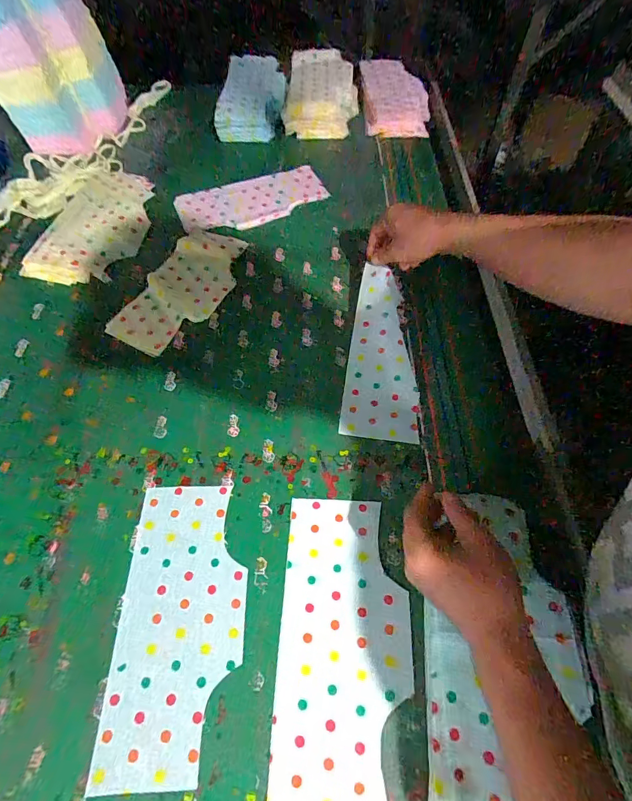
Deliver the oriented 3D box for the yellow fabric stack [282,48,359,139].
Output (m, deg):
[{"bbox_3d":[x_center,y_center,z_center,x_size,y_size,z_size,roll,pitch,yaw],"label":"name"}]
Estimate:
[{"bbox_3d":[0.016,-0.717,0.911,0.163,0.071,0.233,3,62,3],"label":"yellow fabric stack"}]

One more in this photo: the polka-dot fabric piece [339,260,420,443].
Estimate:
[{"bbox_3d":[0.093,-0.075,0.584,0.105,0.018,0.271,1,70,3],"label":"polka-dot fabric piece"}]

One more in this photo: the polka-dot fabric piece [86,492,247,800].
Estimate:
[{"bbox_3d":[-0.145,0.232,0.428,0.133,0.004,0.279,-2,60,2],"label":"polka-dot fabric piece"}]

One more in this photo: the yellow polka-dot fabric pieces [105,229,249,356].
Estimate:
[{"bbox_3d":[-0.220,-0.199,0.672,0.139,0.011,0.275,20,63,13],"label":"yellow polka-dot fabric pieces"}]

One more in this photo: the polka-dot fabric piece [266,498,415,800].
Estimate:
[{"bbox_3d":[0.030,0.245,0.412,0.132,0.006,0.277,2,61,3],"label":"polka-dot fabric piece"}]

